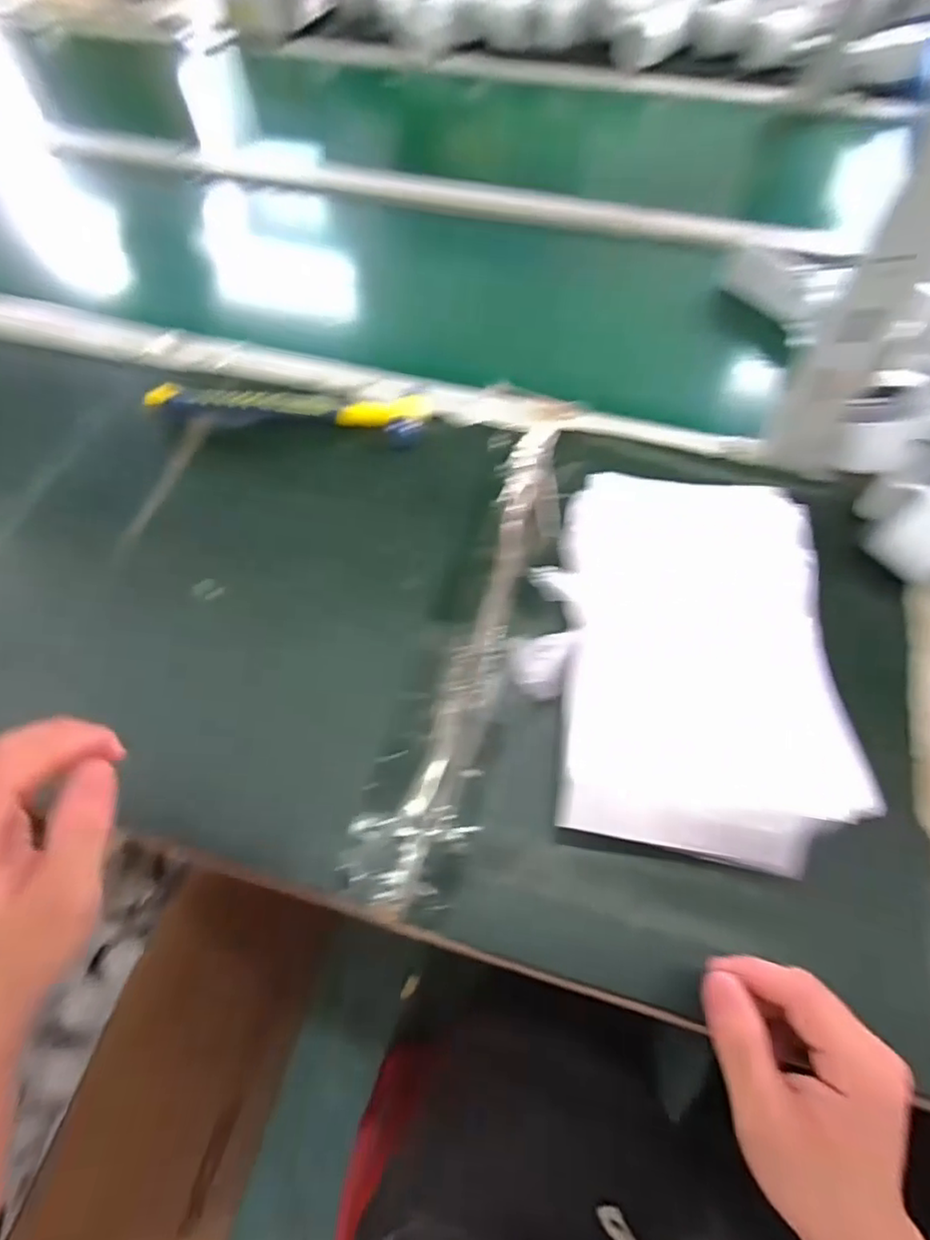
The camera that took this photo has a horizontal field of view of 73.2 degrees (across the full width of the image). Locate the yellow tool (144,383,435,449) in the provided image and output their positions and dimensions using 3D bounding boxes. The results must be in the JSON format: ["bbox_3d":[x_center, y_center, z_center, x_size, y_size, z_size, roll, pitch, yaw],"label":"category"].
[{"bbox_3d":[-0.156,-0.190,0.558,0.250,0.022,0.053,8,62,5],"label":"yellow tool"}]

